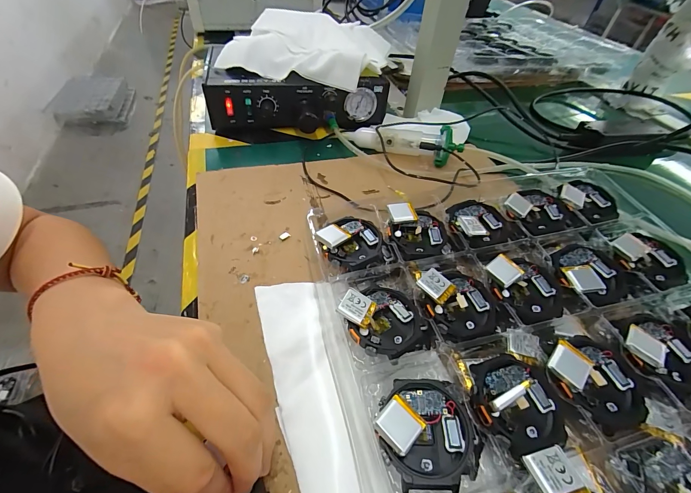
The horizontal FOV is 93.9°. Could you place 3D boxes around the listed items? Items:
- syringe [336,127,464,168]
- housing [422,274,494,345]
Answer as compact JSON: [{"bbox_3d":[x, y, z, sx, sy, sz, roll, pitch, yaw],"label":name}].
[{"bbox_3d":[0.068,-0.132,0.403,0.147,0.025,0.041,7,48,3],"label":"syringe"},{"bbox_3d":[0.082,0.044,0.232,0.052,0.015,0.047,-17,51,-18],"label":"housing"}]

